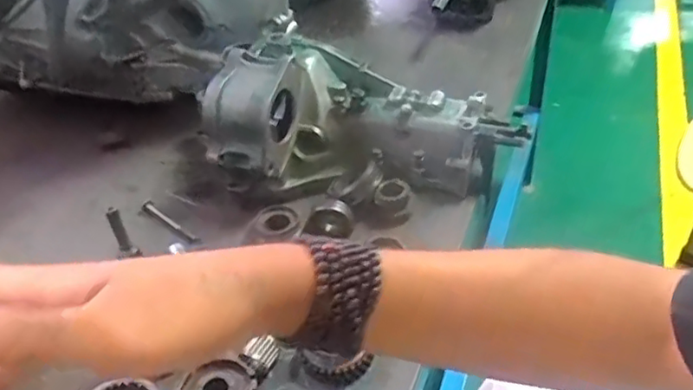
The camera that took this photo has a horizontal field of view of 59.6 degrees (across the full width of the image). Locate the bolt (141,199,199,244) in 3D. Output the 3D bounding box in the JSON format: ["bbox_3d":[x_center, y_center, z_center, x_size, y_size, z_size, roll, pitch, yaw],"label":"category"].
[{"bbox_3d":[-0.218,0.030,0.735,0.124,0.011,0.018,27,48,36],"label":"bolt"}]

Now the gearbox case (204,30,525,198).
[{"bbox_3d":[0.014,-0.085,0.744,0.359,0.129,0.153,11,39,0],"label":"gearbox case"}]

